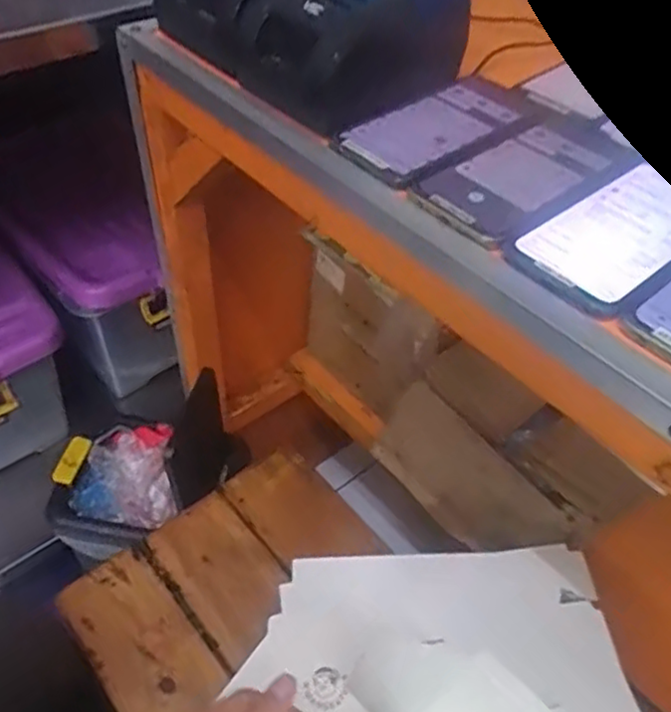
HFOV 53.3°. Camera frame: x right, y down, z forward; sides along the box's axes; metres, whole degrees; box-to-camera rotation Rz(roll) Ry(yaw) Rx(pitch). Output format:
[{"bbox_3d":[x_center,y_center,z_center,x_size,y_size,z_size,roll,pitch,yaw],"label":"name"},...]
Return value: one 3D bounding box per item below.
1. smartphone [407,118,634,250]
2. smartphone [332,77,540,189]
[{"bbox_3d":[0.138,-0.130,0.468,0.172,0.004,0.081,-30,55,-28],"label":"smartphone"},{"bbox_3d":[0.083,-0.176,0.506,0.173,0.006,0.077,-34,57,-31],"label":"smartphone"}]

